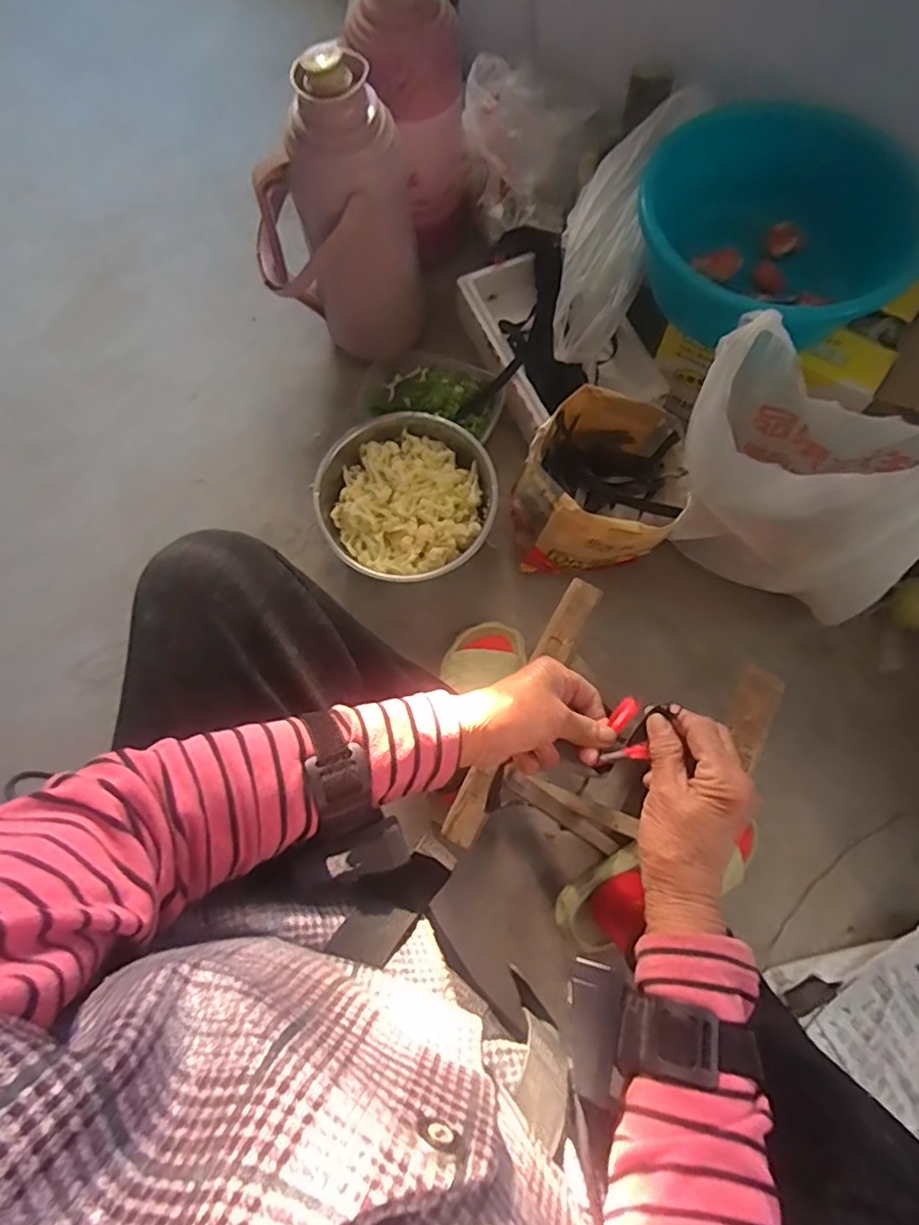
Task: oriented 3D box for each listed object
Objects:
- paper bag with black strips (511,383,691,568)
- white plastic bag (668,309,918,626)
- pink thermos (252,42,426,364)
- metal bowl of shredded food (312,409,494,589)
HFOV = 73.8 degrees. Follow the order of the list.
[{"bbox_3d":[0.170,-0.152,0.785,0.175,0.194,0.173,12,74,3],"label":"paper bag with black strips"},{"bbox_3d":[0.392,-0.168,0.686,0.291,0.325,0.162,33,76,9],"label":"white plastic bag"},{"bbox_3d":[-0.158,-0.488,0.788,0.196,0.330,0.126,-15,74,-5],"label":"pink thermos"},{"bbox_3d":[-0.074,-0.158,0.861,0.252,0.082,0.230,0,74,0],"label":"metal bowl of shredded food"}]

